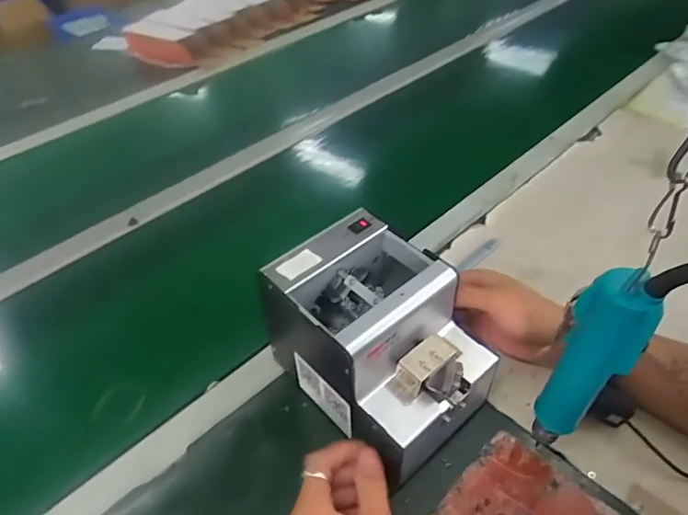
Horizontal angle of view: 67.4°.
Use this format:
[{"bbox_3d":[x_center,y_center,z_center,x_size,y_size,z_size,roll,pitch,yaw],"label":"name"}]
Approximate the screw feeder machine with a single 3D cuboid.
[{"bbox_3d":[0.032,0.077,0.469,0.124,0.156,0.167,-33,50,-30],"label":"screw feeder machine"}]

